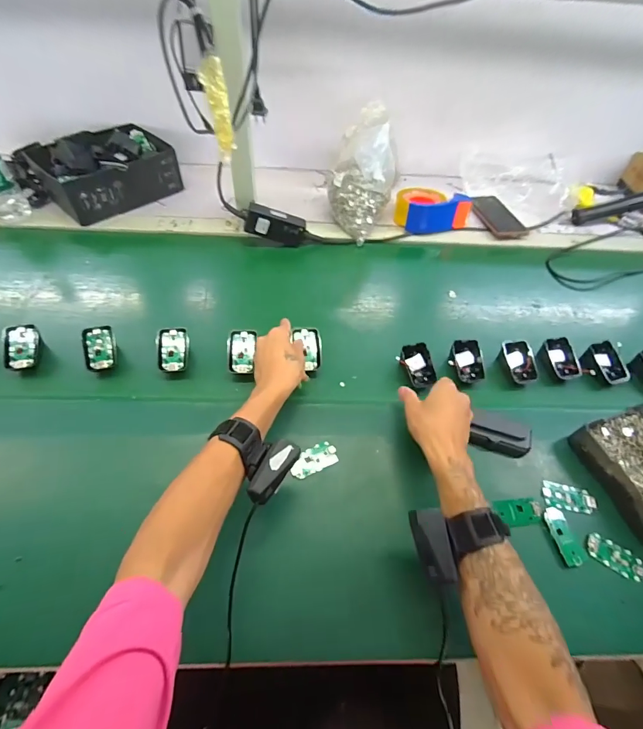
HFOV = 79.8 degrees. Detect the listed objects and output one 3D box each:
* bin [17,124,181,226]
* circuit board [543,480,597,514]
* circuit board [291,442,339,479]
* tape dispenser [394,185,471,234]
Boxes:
[{"bbox_3d":[-0.448,-0.416,0.821,0.249,0.092,0.180,-37,64,-27],"label":"bin"},{"bbox_3d":[0.326,0.174,0.506,0.065,0.007,0.035,11,53,4],"label":"circuit board"},{"bbox_3d":[-0.010,0.126,0.507,0.063,0.005,0.032,-23,67,-18],"label":"circuit board"},{"bbox_3d":[0.234,-0.341,0.828,0.152,0.059,0.101,-7,54,-9],"label":"tape dispenser"}]

